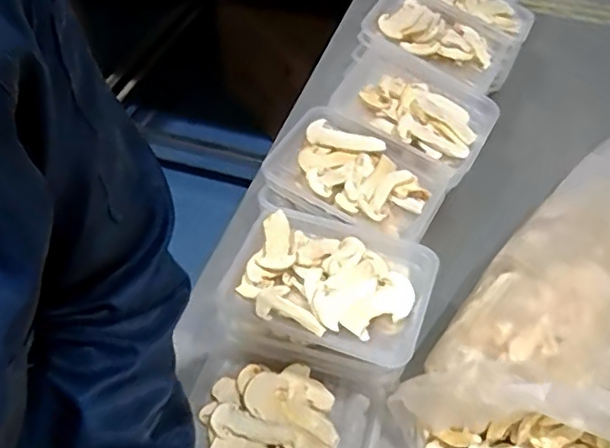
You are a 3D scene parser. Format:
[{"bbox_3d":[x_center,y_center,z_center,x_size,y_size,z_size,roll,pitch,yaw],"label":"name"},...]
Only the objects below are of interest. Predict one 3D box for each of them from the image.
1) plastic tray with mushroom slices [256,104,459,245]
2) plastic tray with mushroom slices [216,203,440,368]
[{"bbox_3d":[0.059,-0.055,0.691,0.186,0.047,0.136,24,52,19],"label":"plastic tray with mushroom slices"},{"bbox_3d":[0.020,0.057,0.593,0.195,0.054,0.147,18,50,15],"label":"plastic tray with mushroom slices"}]

